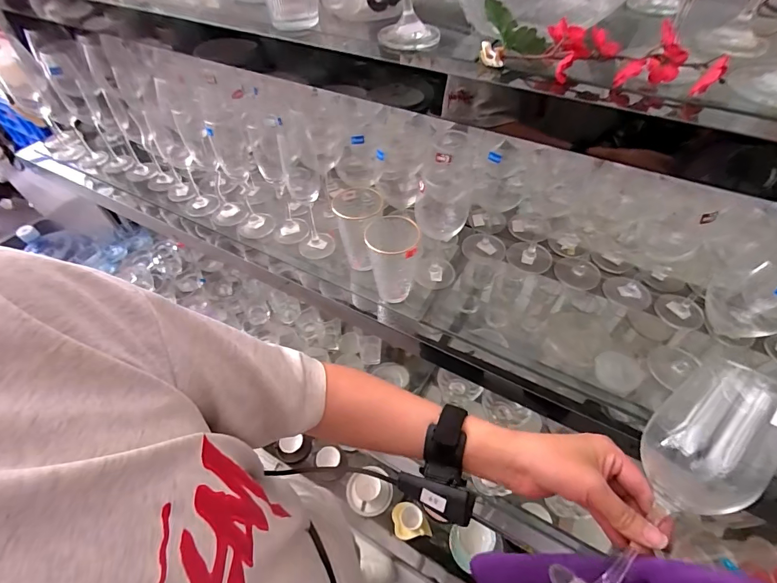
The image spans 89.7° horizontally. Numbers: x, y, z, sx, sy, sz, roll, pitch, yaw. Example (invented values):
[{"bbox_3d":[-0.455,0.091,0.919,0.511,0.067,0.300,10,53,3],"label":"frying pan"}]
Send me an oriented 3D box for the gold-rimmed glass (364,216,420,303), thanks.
[{"bbox_3d":[0.007,-0.052,0.622,0.078,0.132,0.090,0,51,1],"label":"gold-rimmed glass"}]

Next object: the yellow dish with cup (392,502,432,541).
[{"bbox_3d":[0.066,0.677,1.160,0.107,0.042,0.097,-8,51,-5],"label":"yellow dish with cup"}]

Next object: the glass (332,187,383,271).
[{"bbox_3d":[-0.051,-0.112,0.672,0.074,0.124,0.088,-6,51,-4],"label":"glass"}]

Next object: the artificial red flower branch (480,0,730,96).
[{"bbox_3d":[0.199,-0.233,0.372,0.214,0.048,0.066,22,55,18],"label":"artificial red flower branch"}]

